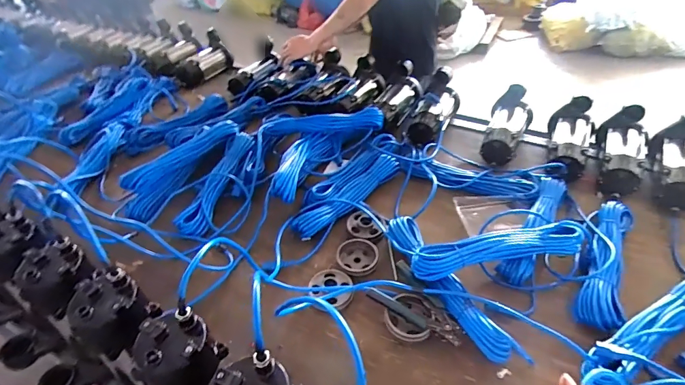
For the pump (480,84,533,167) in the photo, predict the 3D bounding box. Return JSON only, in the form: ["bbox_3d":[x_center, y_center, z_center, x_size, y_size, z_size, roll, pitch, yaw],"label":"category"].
[{"bbox_3d":[0.472,-0.196,1.123,0.108,0.085,0.271,17,60,22],"label":"pump"}]

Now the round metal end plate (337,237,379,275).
[{"bbox_3d":[0.033,0.138,0.847,0.087,0.030,0.099,6,42,11],"label":"round metal end plate"}]

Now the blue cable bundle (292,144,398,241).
[{"bbox_3d":[0.003,-0.013,0.993,0.116,0.030,0.337,28,50,31],"label":"blue cable bundle"}]

